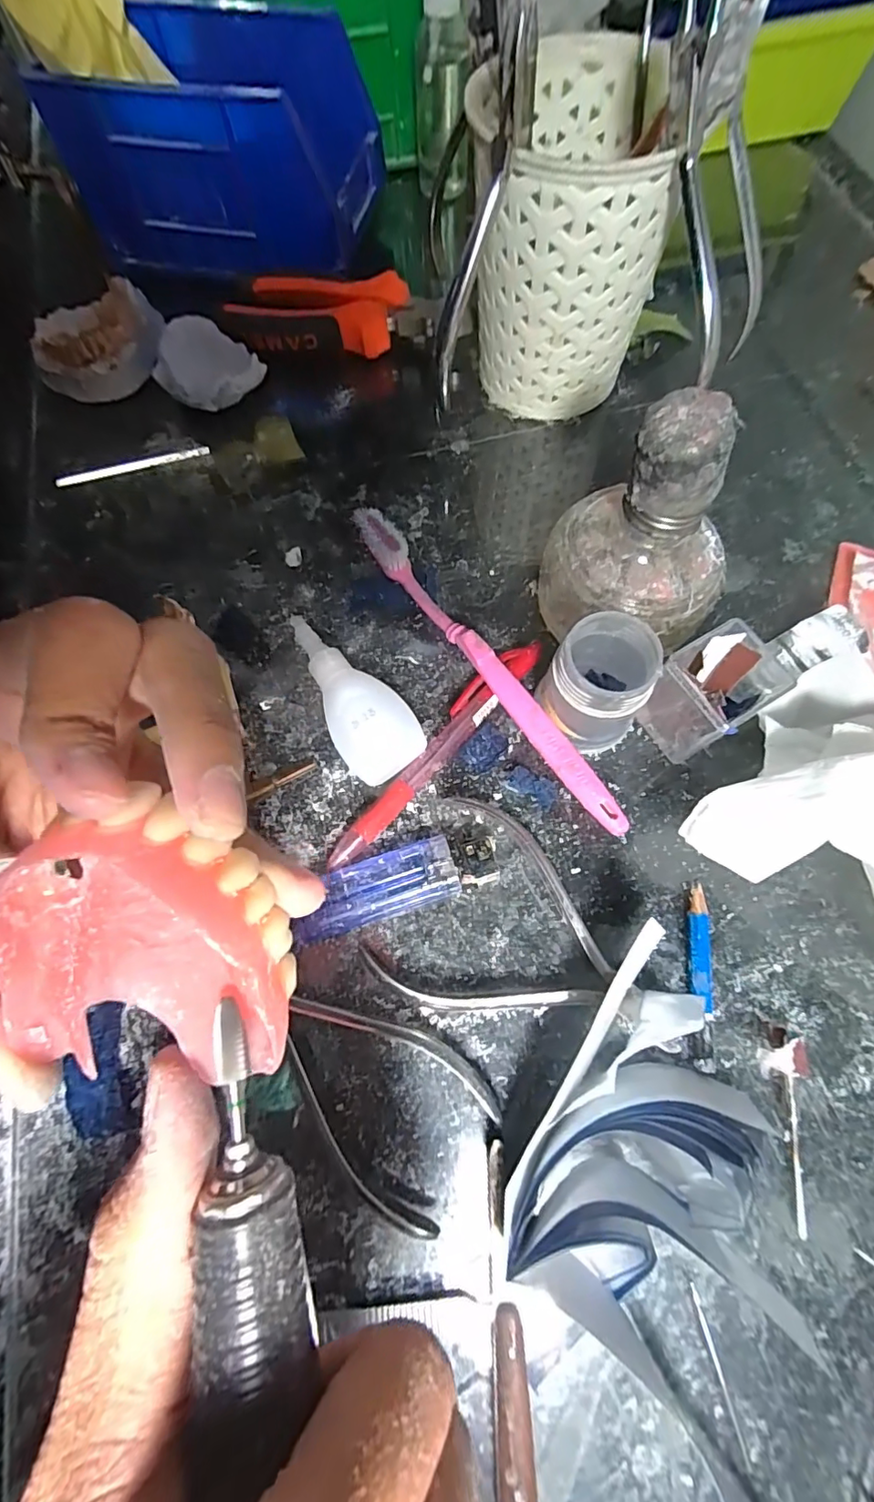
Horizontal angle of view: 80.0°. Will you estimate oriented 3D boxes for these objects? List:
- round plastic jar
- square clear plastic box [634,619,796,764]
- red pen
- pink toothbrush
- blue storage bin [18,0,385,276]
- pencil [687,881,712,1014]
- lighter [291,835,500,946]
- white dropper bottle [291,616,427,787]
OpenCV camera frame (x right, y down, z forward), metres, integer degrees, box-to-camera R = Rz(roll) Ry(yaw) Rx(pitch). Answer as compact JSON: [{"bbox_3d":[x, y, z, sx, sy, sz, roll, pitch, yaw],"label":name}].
[{"bbox_3d":[0.069,-0.030,0.218,0.039,0.051,0.047,31,74,12],"label":"round plastic jar"},{"bbox_3d":[0.109,-0.021,0.213,0.040,0.053,0.034,-36,73,-10],"label":"square clear plastic box"},{"bbox_3d":[0.000,-0.002,0.231,0.014,0.011,0.133,39,76,14],"label":"red pen"},{"bbox_3d":[0.018,-0.041,0.239,0.015,0.021,0.191,-32,72,-10],"label":"pink toothbrush"},{"bbox_3d":[-0.130,-0.381,0.321,0.172,0.071,0.112,12,71,6],"label":"blue storage bin"},{"bbox_3d":[0.101,0.076,0.202,0.007,0.008,0.044,6,70,4],"label":"pencil"},{"bbox_3d":[-0.017,0.054,0.211,0.081,0.013,0.024,-17,71,-4],"label":"lighter"},{"bbox_3d":[-0.040,-0.028,0.235,0.034,0.023,0.085,-30,72,-9],"label":"white dropper bottle"}]

